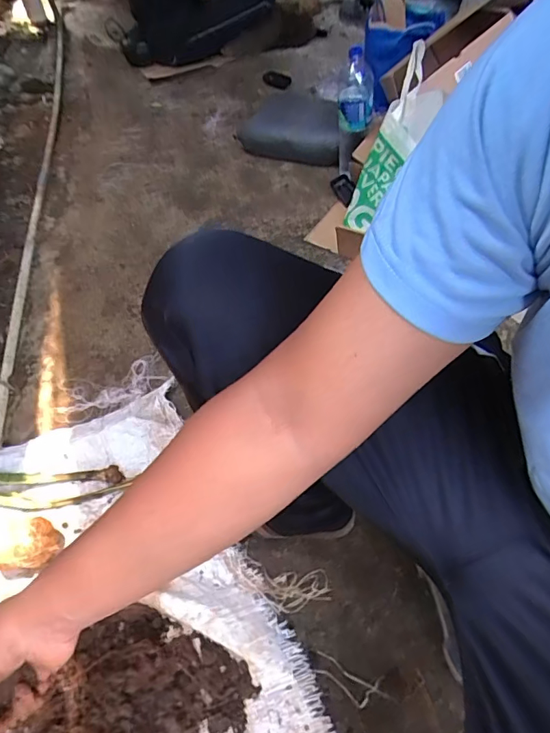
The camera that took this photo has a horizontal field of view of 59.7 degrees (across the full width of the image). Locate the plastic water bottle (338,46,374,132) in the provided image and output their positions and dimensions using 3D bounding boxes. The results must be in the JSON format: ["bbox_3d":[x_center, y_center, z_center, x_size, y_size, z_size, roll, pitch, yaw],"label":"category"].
[{"bbox_3d":[0.190,-0.641,1.117,0.077,0.163,0.071,4,55,8],"label":"plastic water bottle"}]

